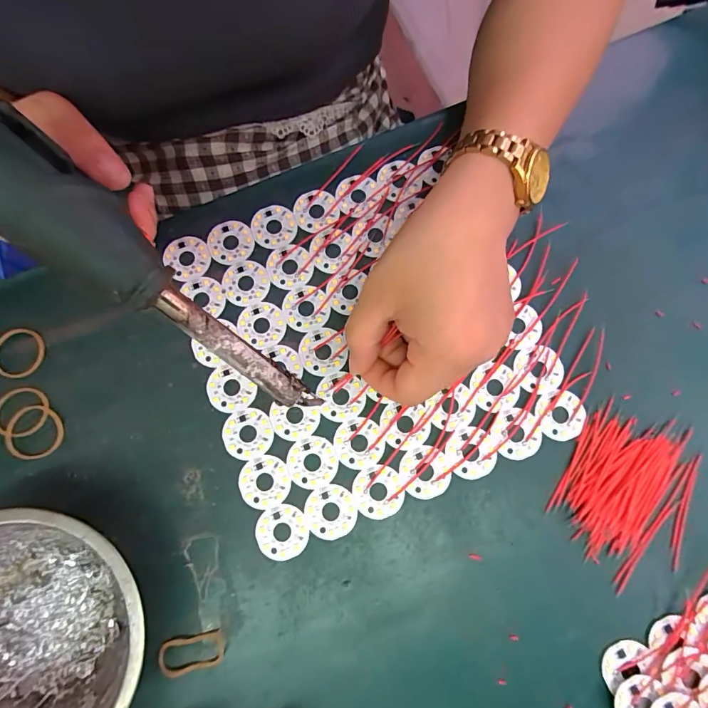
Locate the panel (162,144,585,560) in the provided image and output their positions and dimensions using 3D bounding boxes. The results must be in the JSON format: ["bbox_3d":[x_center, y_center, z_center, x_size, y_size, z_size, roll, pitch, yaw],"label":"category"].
[{"bbox_3d":[0.007,-0.013,0.260,0.210,0.004,0.210,-22,81,-5],"label":"panel"}]

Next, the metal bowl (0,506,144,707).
[{"bbox_3d":[-0.169,0.140,0.210,0.124,0.043,0.113,0,79,-1],"label":"metal bowl"}]

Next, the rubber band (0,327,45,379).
[{"bbox_3d":[-0.214,-0.001,0.255,0.031,0.004,0.032,0,79,-1],"label":"rubber band"}]

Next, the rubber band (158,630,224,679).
[{"bbox_3d":[-0.091,0.168,0.225,0.036,0.004,0.018,-13,80,-3],"label":"rubber band"}]

